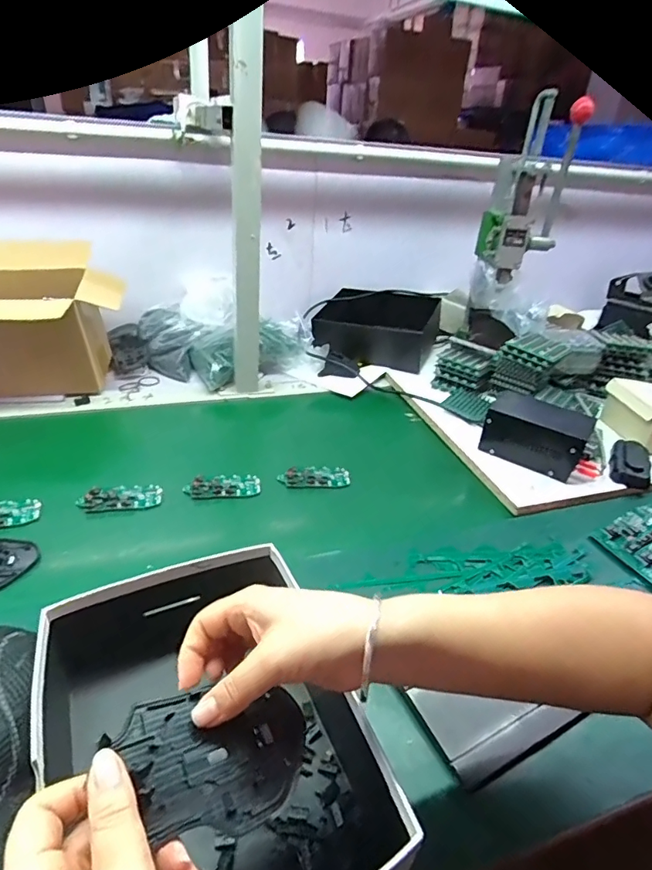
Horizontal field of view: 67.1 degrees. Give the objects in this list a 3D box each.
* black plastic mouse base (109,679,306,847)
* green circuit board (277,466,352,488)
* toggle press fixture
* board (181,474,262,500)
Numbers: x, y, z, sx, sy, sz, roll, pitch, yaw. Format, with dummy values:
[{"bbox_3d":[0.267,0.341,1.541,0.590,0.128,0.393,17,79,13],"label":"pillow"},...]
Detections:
[{"bbox_3d":[-0.060,0.180,0.275,0.100,0.012,0.065,10,40,-24],"label":"black plastic mouse base"},{"bbox_3d":[-0.016,0.059,0.690,0.097,0.010,0.047,0,32,-9],"label":"green circuit board"},{"bbox_3d":[0.362,-0.430,0.881,0.128,0.275,0.095,15,33,14],"label":"toggle press fixture"},{"bbox_3d":[-0.138,0.067,0.655,0.098,0.012,0.044,-3,33,-15],"label":"board"}]

